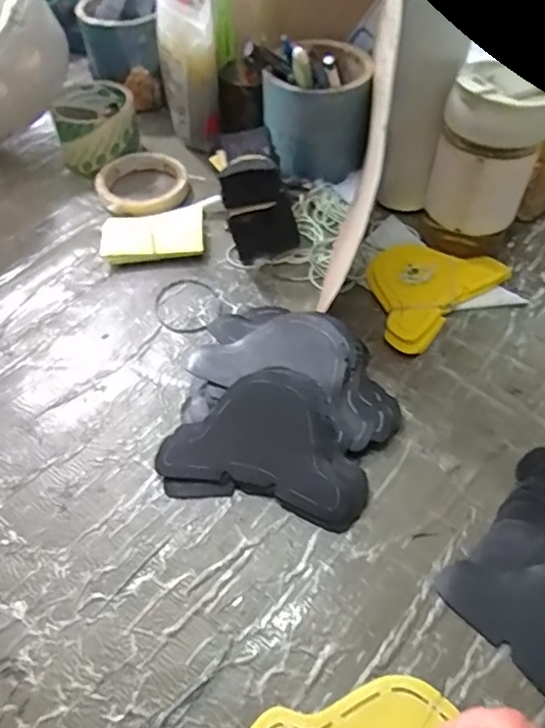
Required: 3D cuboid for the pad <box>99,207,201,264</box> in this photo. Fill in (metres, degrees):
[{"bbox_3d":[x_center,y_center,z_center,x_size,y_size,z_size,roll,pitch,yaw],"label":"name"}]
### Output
[{"bbox_3d":[-0.114,-0.121,0.551,0.095,0.019,0.057,-8,53,-5],"label":"pad"}]

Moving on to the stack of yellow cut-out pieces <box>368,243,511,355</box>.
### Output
[{"bbox_3d":[0.133,-0.072,0.512,0.137,0.019,0.095,-36,60,-24],"label":"stack of yellow cut-out pieces"}]

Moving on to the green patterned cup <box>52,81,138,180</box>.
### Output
[{"bbox_3d":[-0.190,-0.258,0.625,0.083,0.068,0.090,0,50,0],"label":"green patterned cup"}]

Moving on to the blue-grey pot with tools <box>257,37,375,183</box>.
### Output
[{"bbox_3d":[0.045,-0.264,0.574,0.109,0.117,0.106,-3,52,-1],"label":"blue-grey pot with tools"}]

